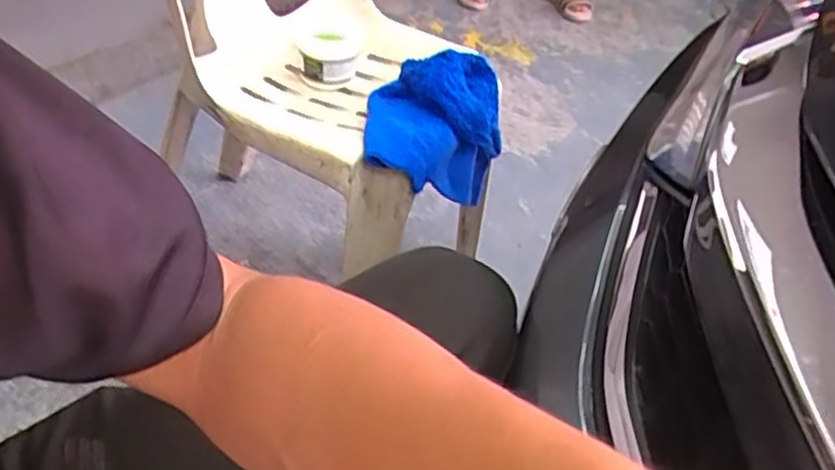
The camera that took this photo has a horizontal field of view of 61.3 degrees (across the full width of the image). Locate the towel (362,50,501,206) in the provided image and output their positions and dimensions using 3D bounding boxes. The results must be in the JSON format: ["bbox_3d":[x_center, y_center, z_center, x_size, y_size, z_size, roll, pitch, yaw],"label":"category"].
[{"bbox_3d":[0.019,-0.113,0.933,0.176,0.187,0.227,11,41,3],"label":"towel"}]

